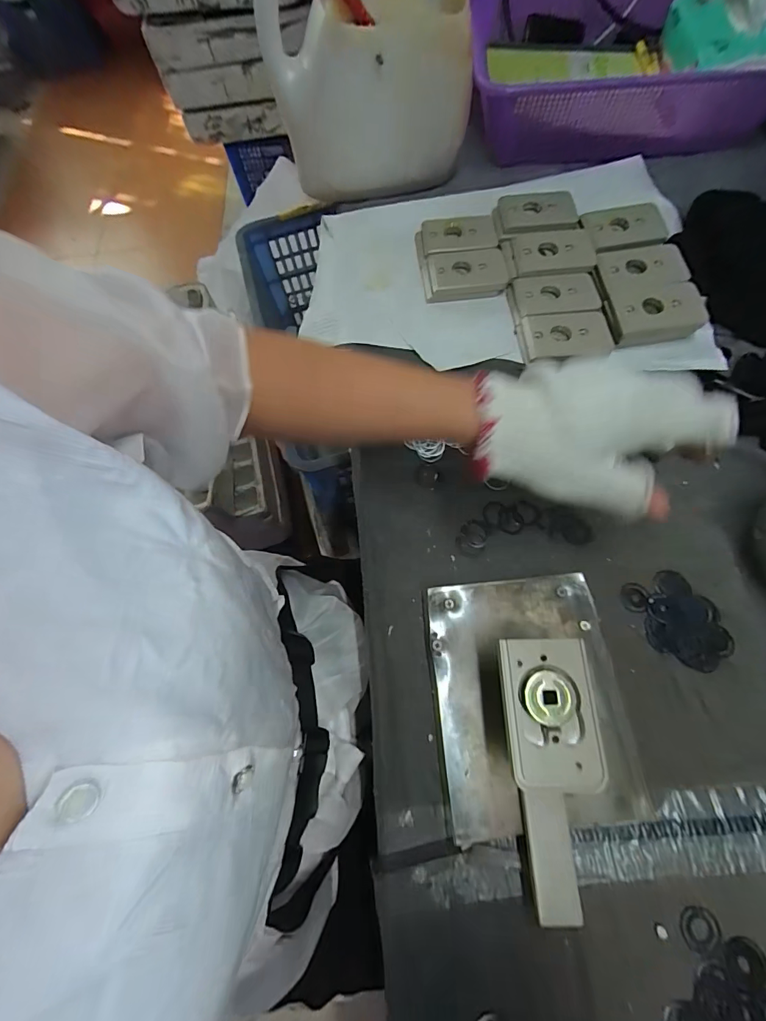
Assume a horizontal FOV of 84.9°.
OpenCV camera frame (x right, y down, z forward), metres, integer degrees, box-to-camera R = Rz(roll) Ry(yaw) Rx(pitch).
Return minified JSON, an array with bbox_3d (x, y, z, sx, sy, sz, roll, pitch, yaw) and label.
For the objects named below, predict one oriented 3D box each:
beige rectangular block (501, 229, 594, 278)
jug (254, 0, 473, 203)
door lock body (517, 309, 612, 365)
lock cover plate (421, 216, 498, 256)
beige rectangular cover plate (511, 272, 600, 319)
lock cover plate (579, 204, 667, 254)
[{"bbox_3d":[0.169,-0.261,0.425,0.085,0.010,0.049,-2,69,4],"label":"beige rectangular block"},{"bbox_3d":[-0.011,-0.453,0.429,0.199,0.185,0.108,4,69,6],"label":"jug"},{"bbox_3d":[0.173,-0.165,0.401,0.077,0.018,0.049,-7,68,2],"label":"door lock body"},{"bbox_3d":[0.081,-0.292,0.449,0.075,0.017,0.052,-3,68,4],"label":"lock cover plate"},{"bbox_3d":[0.172,-0.213,0.415,0.076,0.009,0.049,-5,68,3],"label":"beige rectangular cover plate"},{"bbox_3d":[0.248,-0.290,0.429,0.075,0.007,0.057,-10,68,1],"label":"lock cover plate"}]

